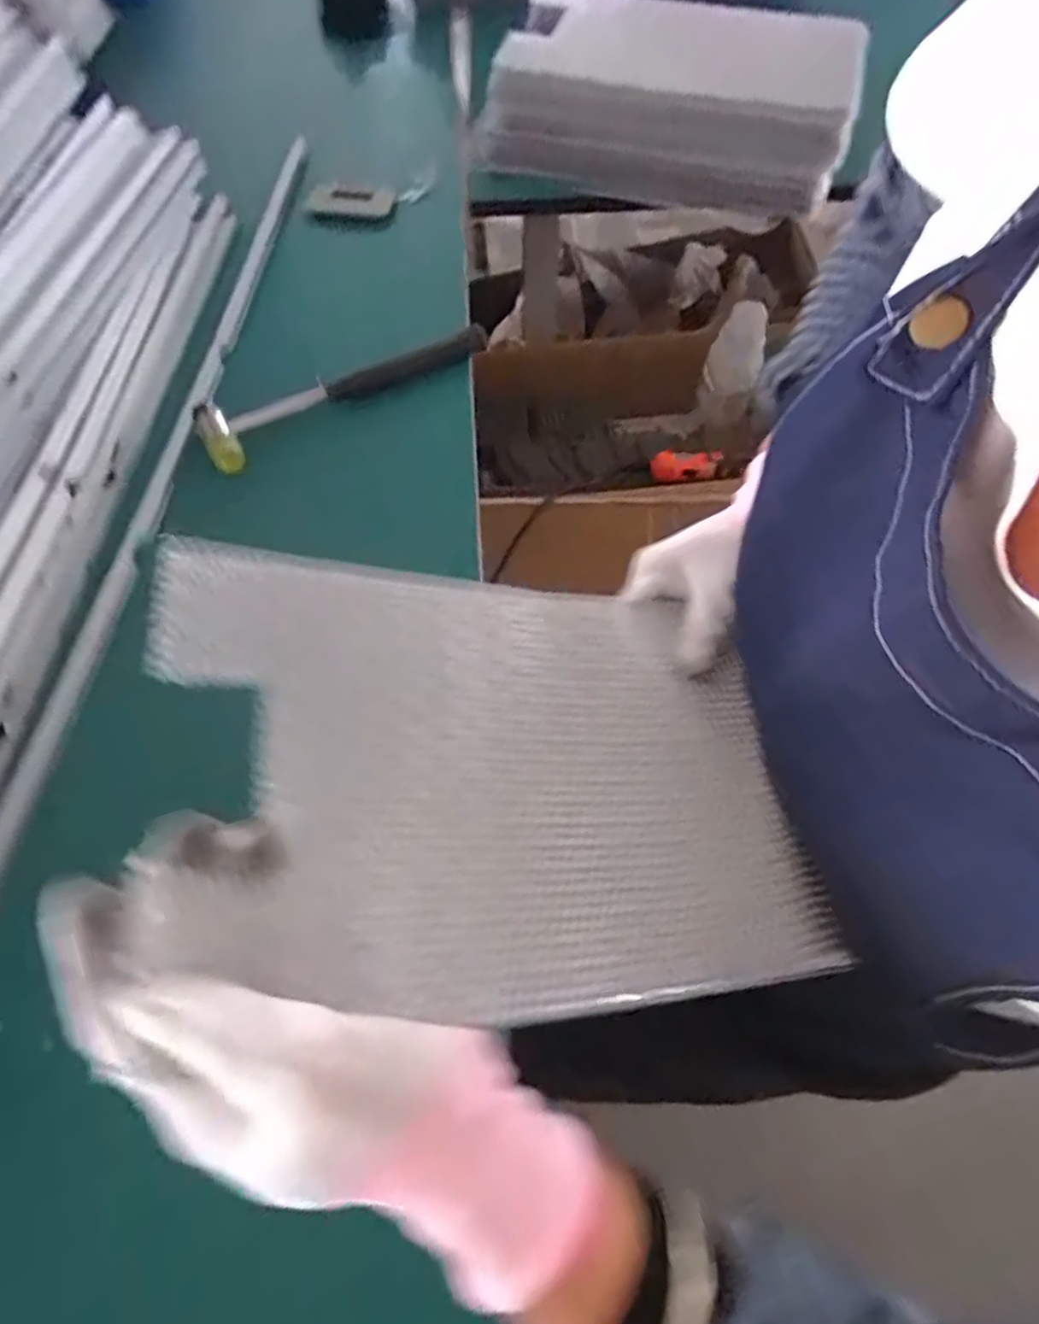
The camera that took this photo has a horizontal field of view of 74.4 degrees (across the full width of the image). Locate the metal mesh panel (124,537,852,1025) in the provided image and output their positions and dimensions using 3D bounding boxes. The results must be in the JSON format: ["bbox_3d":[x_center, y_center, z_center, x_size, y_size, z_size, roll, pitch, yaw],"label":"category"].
[{"bbox_3d":[-0.001,0.047,0.309,0.287,0.022,0.196,4,57,-26],"label":"metal mesh panel"}]

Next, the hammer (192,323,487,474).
[{"bbox_3d":[-0.136,-0.221,0.539,0.235,0.026,0.048,-30,66,-13],"label":"hammer"}]

